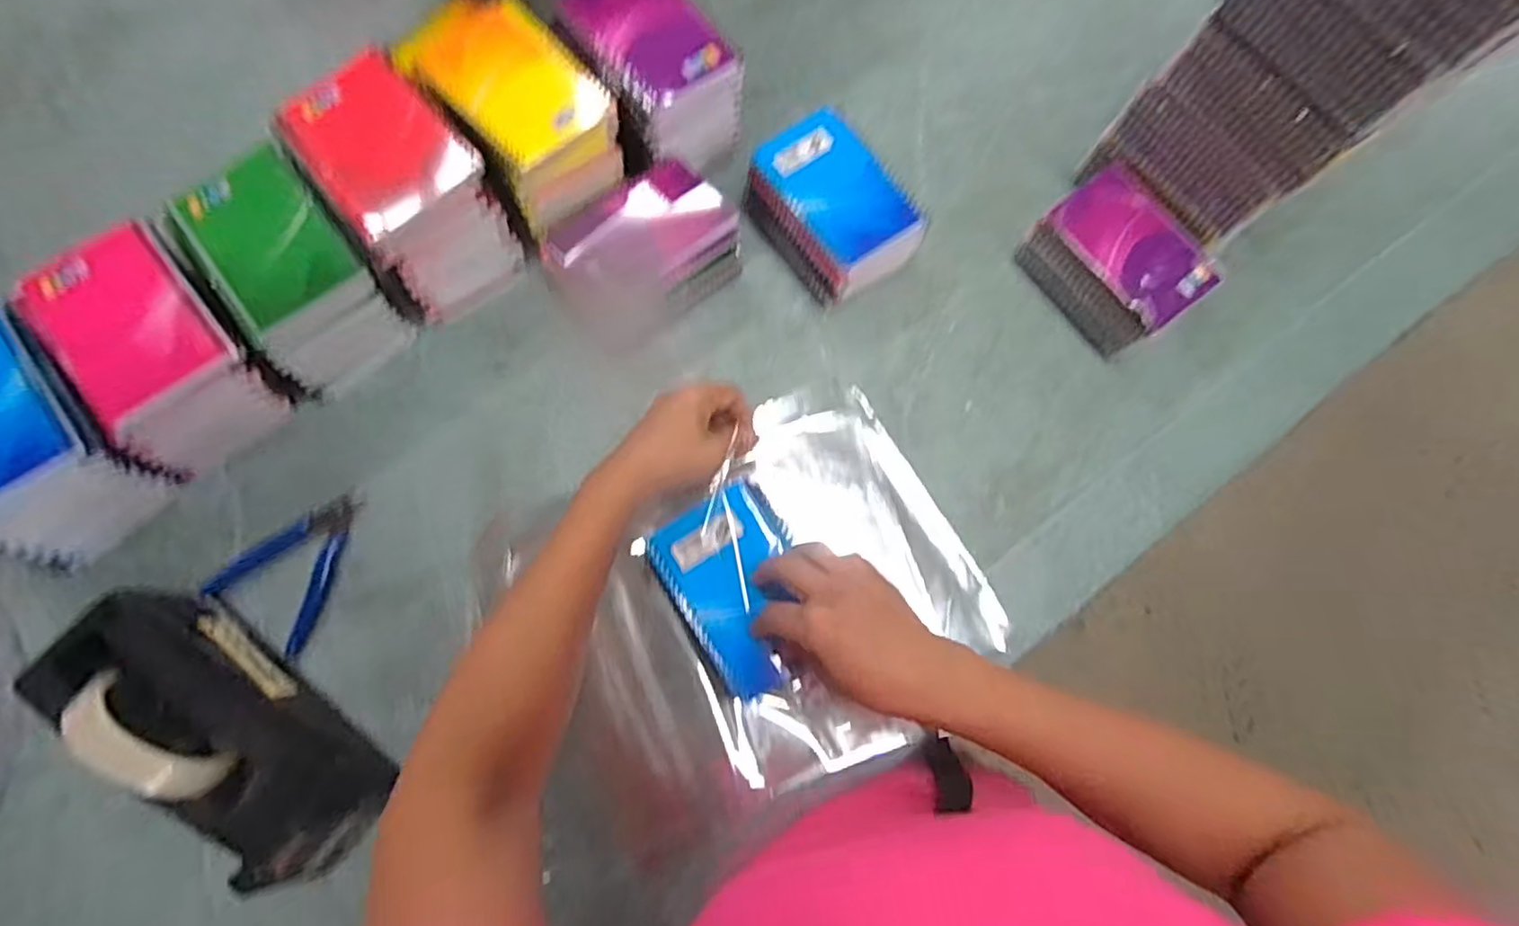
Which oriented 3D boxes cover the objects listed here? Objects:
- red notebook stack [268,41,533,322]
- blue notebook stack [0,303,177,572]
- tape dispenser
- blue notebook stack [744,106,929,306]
[{"bbox_3d":[-0.271,-0.208,0.518,0.105,0.109,0.152,-31,78,-10],"label":"red notebook stack"},{"bbox_3d":[-0.506,-0.018,0.466,0.104,0.097,0.141,-35,79,-10],"label":"blue notebook stack"},{"bbox_3d":[-0.338,0.171,0.420,0.213,0.107,0.079,44,77,-4],"label":"tape dispenser"},{"bbox_3d":[0.062,-0.211,0.558,0.097,0.065,0.142,-38,79,-11],"label":"blue notebook stack"}]

